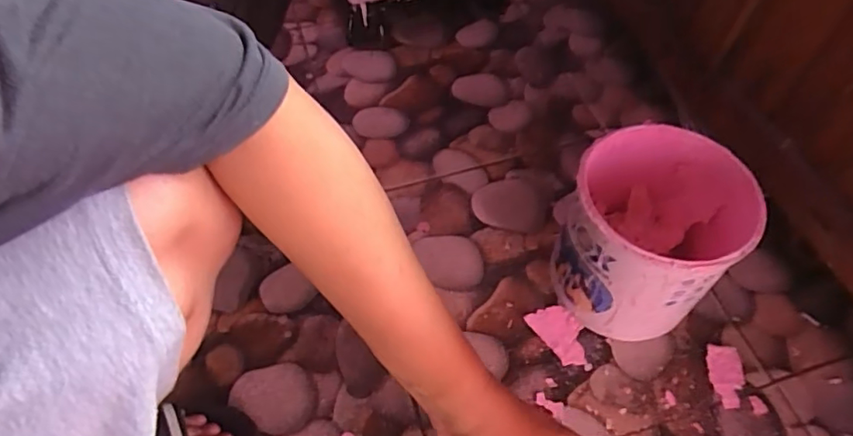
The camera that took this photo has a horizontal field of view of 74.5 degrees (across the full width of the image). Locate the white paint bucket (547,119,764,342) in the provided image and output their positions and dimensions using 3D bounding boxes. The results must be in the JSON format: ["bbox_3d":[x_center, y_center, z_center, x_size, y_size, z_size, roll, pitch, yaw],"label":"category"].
[{"bbox_3d":[0.239,0.019,0.634,0.161,0.183,0.172,1,56,-1],"label":"white paint bucket"}]

